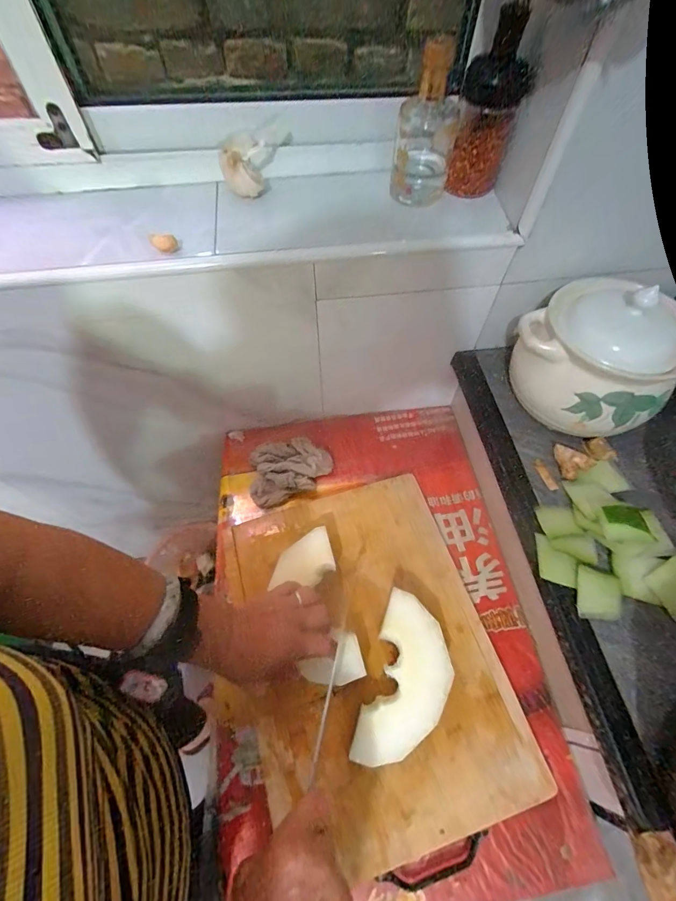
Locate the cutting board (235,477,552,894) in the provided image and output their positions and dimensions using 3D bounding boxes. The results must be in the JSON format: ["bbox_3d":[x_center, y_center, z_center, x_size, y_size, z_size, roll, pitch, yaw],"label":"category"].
[{"bbox_3d":[0.033,0.244,0.480,0.294,0.026,0.397,-15,62,-8],"label":"cutting board"}]

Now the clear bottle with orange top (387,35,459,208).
[{"bbox_3d":[0.097,-0.346,0.410,0.062,0.137,0.053,12,61,7],"label":"clear bottle with orange top"}]

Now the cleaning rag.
[{"bbox_3d":[-0.076,0.029,0.592,0.129,0.045,0.083,-17,62,-9],"label":"cleaning rag"}]

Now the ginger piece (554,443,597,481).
[{"bbox_3d":[0.285,0.011,0.453,0.037,0.015,0.042,-7,61,-3],"label":"ginger piece"}]

